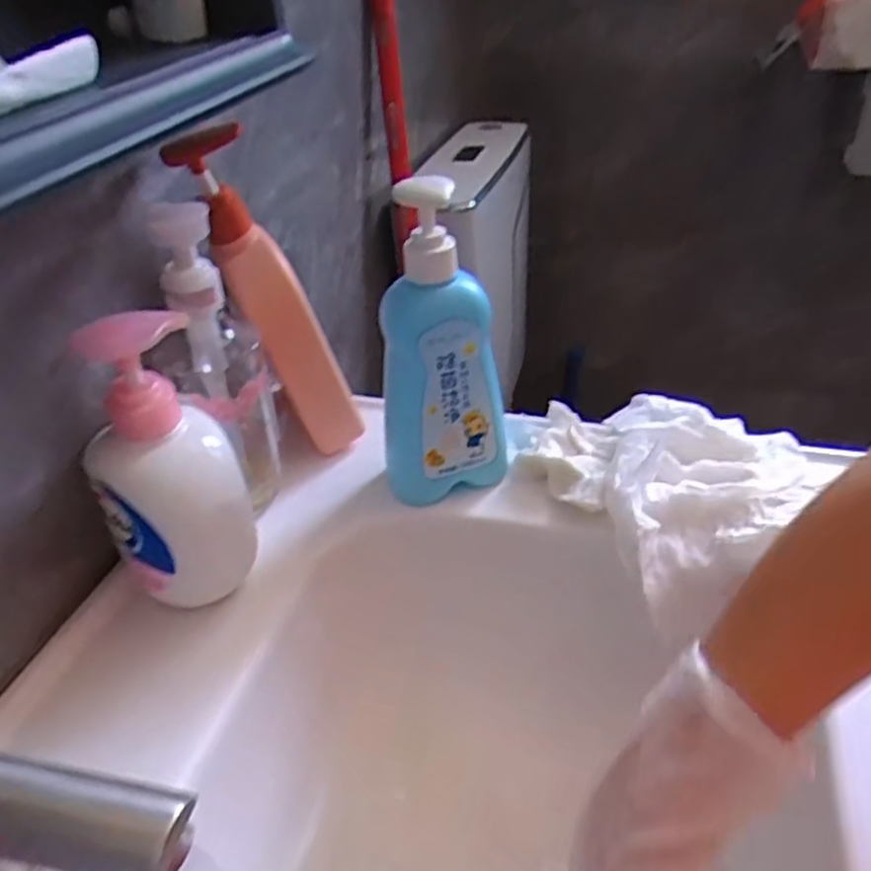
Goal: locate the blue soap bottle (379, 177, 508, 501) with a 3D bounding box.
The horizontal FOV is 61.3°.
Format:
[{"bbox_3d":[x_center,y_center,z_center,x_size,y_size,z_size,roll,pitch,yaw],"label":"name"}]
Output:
[{"bbox_3d":[0.003,-0.052,0.464,0.079,0.206,0.046,0,35,7],"label":"blue soap bottle"}]

